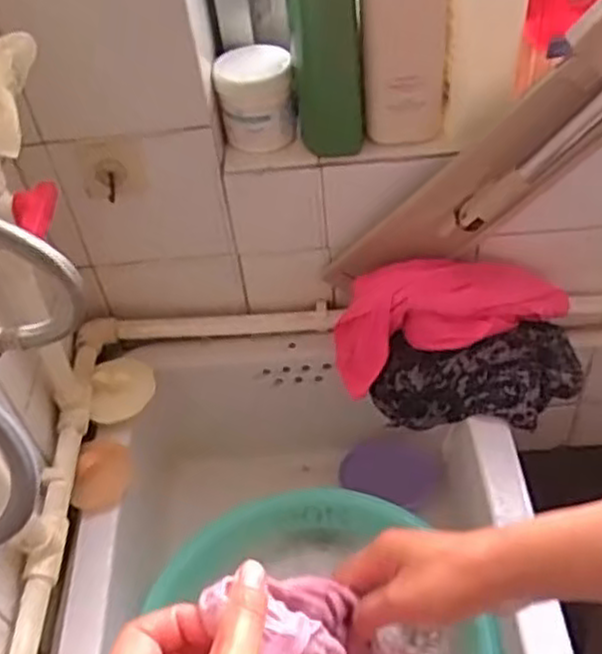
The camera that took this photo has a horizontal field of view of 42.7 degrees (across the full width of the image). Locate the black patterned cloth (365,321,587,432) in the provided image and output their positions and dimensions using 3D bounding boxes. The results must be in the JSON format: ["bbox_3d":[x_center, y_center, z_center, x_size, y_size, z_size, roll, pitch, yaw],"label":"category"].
[{"bbox_3d":[0.180,0.061,0.777,0.210,0.067,0.103,-8,47,-1],"label":"black patterned cloth"}]

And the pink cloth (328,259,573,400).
[{"bbox_3d":[0.151,-0.017,0.785,0.239,0.105,0.091,-10,47,-2],"label":"pink cloth"}]

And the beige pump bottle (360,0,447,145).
[{"bbox_3d":[0.085,-0.265,0.639,0.059,0.241,0.055,24,55,26],"label":"beige pump bottle"}]

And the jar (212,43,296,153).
[{"bbox_3d":[-0.043,-0.212,0.720,0.070,0.076,0.062,-12,47,-4],"label":"jar"}]

